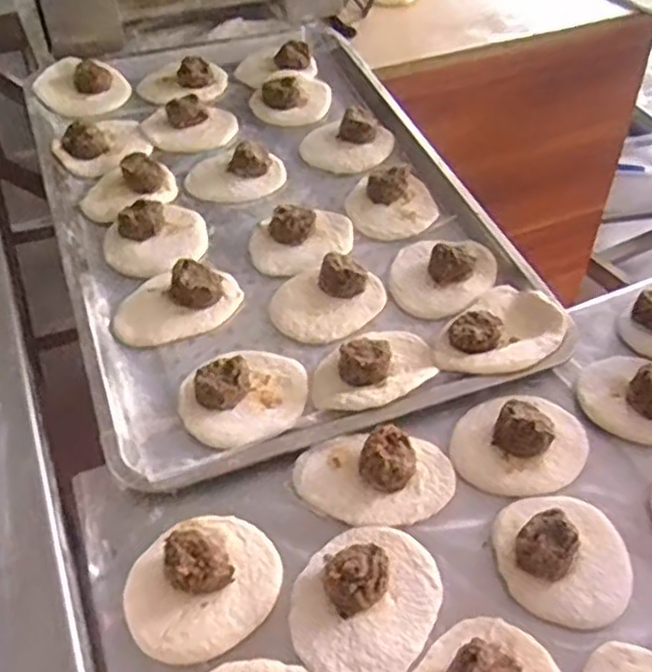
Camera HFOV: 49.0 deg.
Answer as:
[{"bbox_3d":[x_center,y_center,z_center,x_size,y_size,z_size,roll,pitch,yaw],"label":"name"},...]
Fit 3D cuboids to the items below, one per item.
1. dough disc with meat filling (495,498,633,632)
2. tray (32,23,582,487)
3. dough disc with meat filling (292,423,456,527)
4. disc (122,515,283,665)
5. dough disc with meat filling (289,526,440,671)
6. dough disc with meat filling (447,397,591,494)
[{"bbox_3d":[0.153,0.137,0.459,0.084,0.032,0.087,0,44,0],"label":"dough disc with meat filling"},{"bbox_3d":[-0.063,-0.139,0.711,0.384,0.034,0.570,-16,52,-15],"label":"tray"},{"bbox_3d":[0.034,0.094,0.499,0.110,0.028,0.070,0,44,0],"label":"dough disc with meat filling"},{"bbox_3d":[-0.077,0.151,0.446,0.097,0.027,0.084,-28,51,-26],"label":"disc"},{"bbox_3d":[0.024,0.157,0.438,0.082,0.030,0.102,22,48,21],"label":"dough disc with meat filling"},{"bbox_3d":[0.143,0.070,0.523,0.091,0.029,0.086,0,44,0],"label":"dough disc with meat filling"}]

